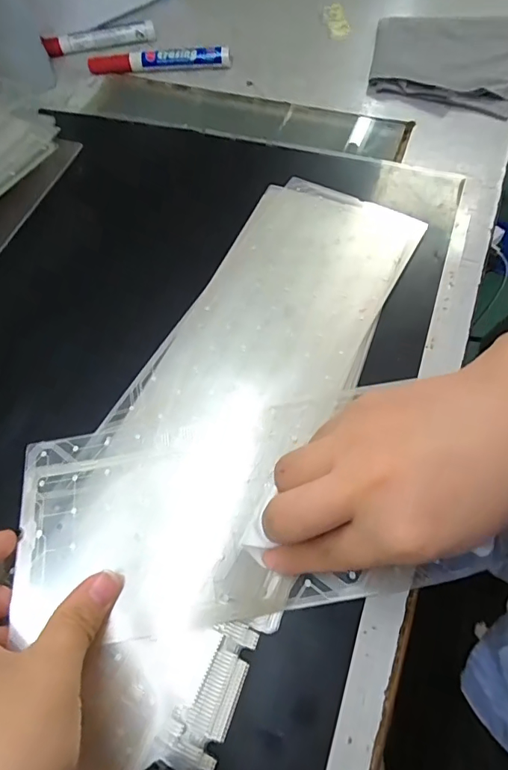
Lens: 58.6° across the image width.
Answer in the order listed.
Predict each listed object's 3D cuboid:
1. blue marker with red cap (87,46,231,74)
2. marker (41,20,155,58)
[{"bbox_3d":[-0.094,-0.317,0.445,0.140,0.019,0.013,0,61,3],"label":"blue marker with red cap"},{"bbox_3d":[-0.160,-0.360,0.470,0.112,0.018,0.020,-11,61,-2],"label":"marker"}]

